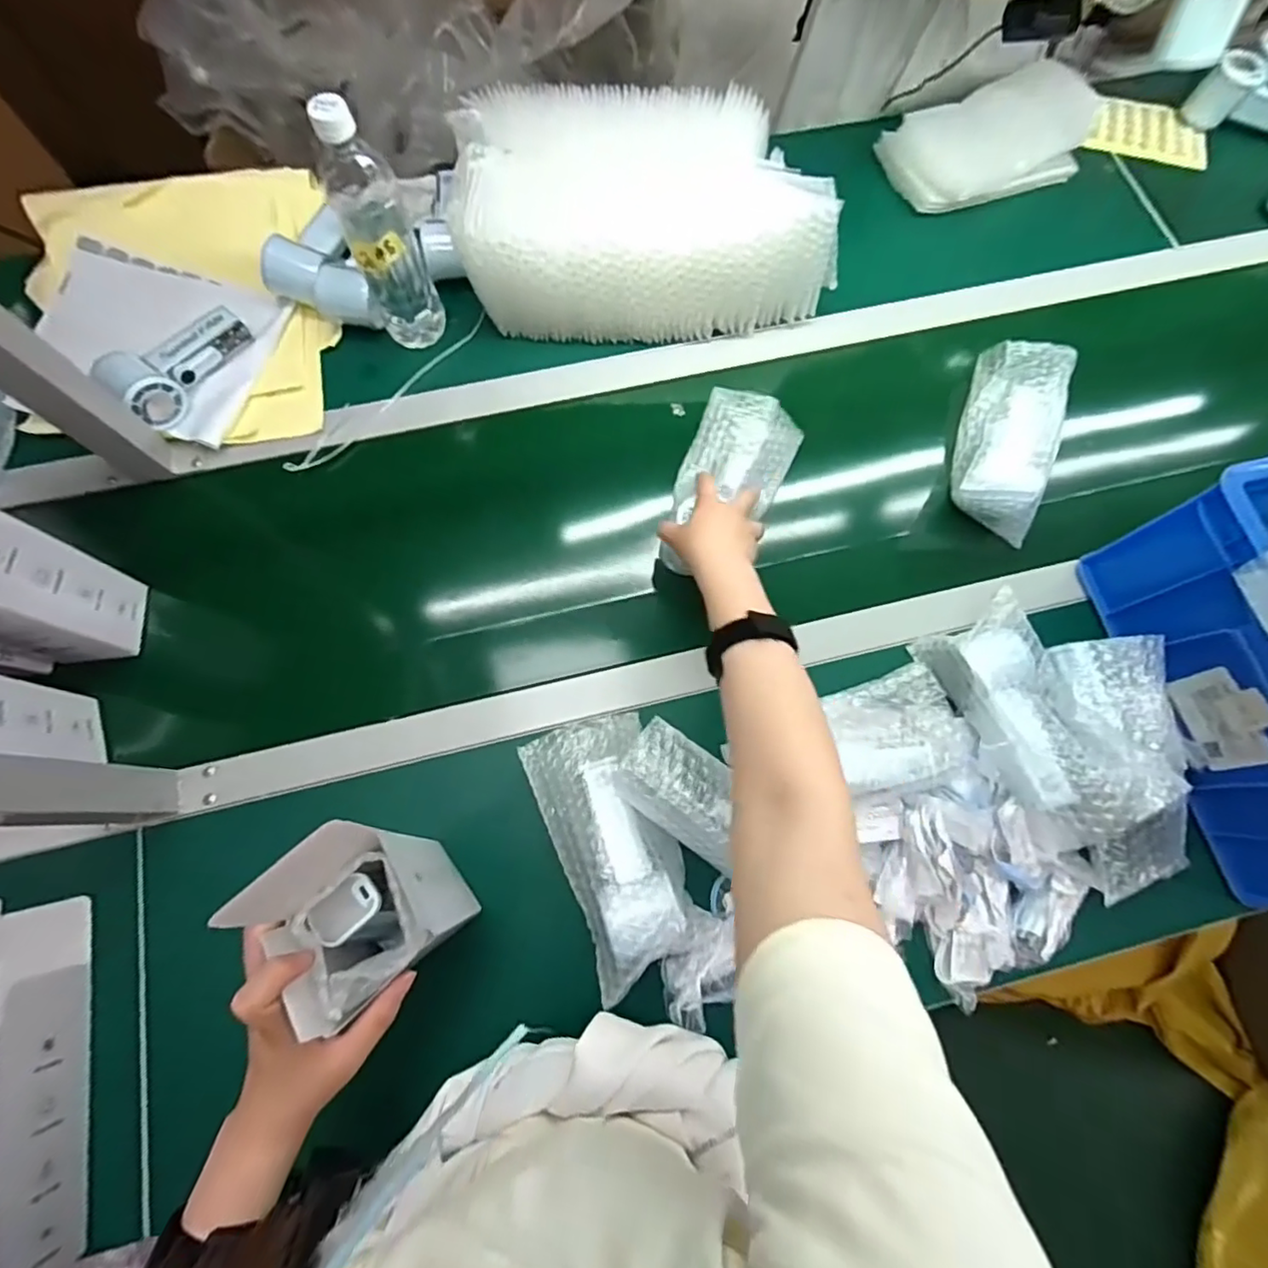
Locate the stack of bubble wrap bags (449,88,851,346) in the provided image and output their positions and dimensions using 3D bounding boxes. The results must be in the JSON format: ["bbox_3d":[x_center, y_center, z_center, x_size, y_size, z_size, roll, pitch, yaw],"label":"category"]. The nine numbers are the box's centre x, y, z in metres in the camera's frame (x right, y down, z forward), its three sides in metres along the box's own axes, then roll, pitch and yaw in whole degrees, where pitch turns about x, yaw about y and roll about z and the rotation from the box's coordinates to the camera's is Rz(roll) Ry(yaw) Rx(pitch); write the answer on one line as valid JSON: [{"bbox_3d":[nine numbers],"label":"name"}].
[{"bbox_3d":[0.013,-0.451,0.641,0.384,0.117,0.214,-1,75,-2],"label":"stack of bubble wrap bags"}]

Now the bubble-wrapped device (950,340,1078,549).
[{"bbox_3d":[0.381,-0.204,0.604,0.077,0.056,0.201,16,75,3],"label":"bubble-wrapped device"}]

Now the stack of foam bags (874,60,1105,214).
[{"bbox_3d":[0.437,-0.599,0.705,0.230,0.083,0.135,-21,76,-7],"label":"stack of foam bags"}]

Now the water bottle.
[{"bbox_3d":[-0.243,-0.381,0.571,0.065,0.221,0.064,-23,77,-8],"label":"water bottle"}]

